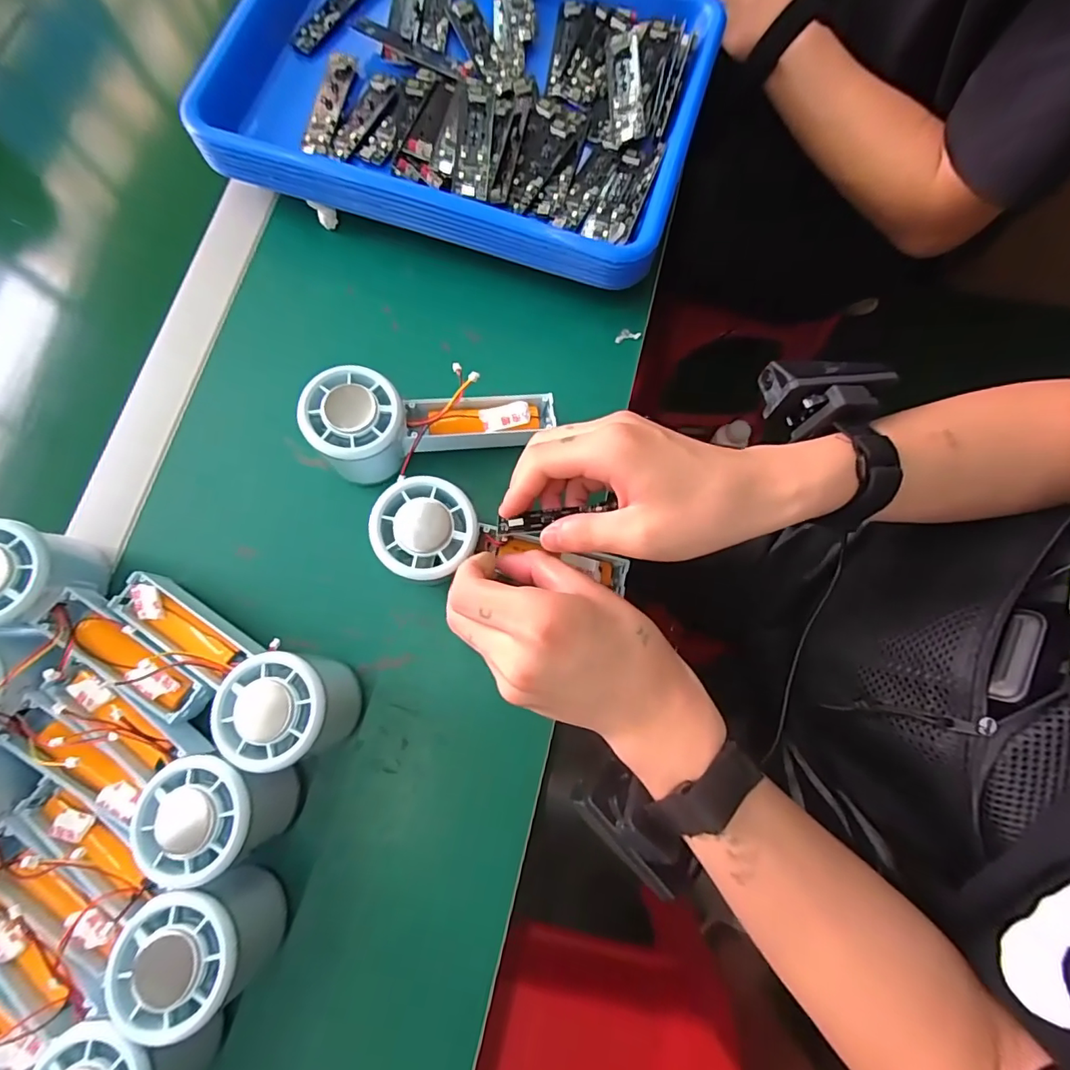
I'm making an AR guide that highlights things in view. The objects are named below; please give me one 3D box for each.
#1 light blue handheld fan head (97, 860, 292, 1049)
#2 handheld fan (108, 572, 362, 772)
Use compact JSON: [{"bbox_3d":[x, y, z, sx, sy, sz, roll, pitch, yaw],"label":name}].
[{"bbox_3d":[-0.165,0.202,0.258,0.054,0.063,0.055,0,77,0],"label":"light blue handheld fan head"},{"bbox_3d":[-0.175,0.073,0.285,0.152,0.055,0.057,29,79,6],"label":"handheld fan"}]

